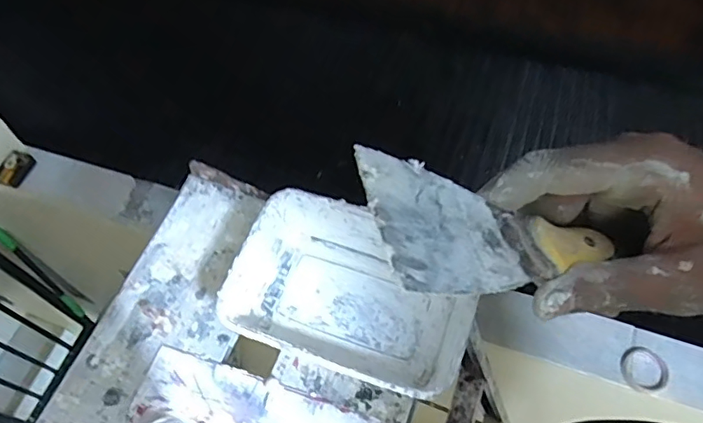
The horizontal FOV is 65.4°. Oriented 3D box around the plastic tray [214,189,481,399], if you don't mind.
[{"bbox_3d":[0.001,0.059,0.398,0.169,0.048,0.118,18,63,12],"label":"plastic tray"}]

